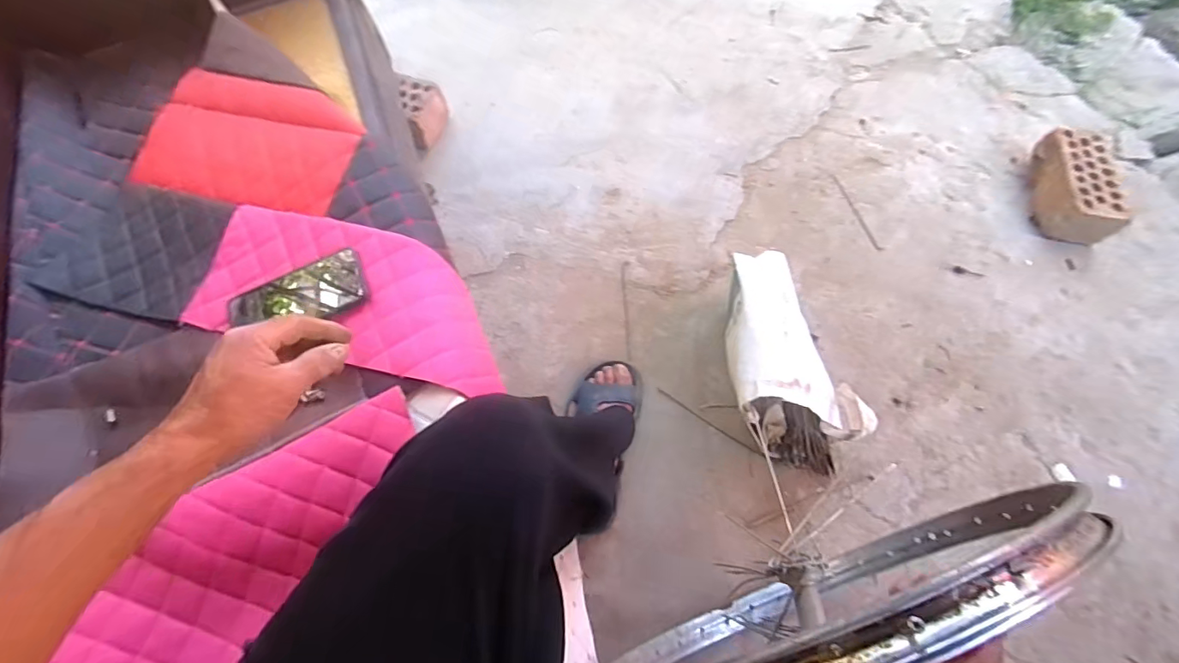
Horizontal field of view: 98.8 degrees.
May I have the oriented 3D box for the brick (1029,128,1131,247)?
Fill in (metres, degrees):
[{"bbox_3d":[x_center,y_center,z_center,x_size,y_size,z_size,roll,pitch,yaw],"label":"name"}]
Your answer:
[{"bbox_3d":[0.984,-0.295,1.019,0.122,0.090,0.229,13,68,4],"label":"brick"}]

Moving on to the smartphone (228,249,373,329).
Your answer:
[{"bbox_3d":[-0.334,-0.036,0.580,0.158,0.006,0.080,-25,67,-3],"label":"smartphone"}]

